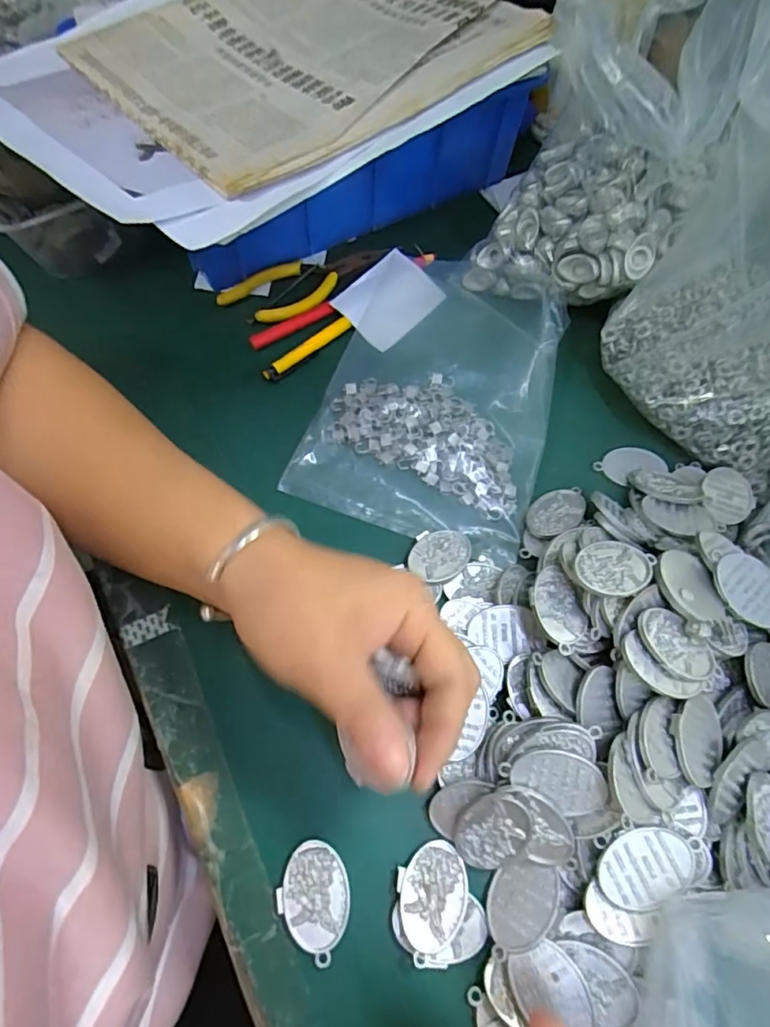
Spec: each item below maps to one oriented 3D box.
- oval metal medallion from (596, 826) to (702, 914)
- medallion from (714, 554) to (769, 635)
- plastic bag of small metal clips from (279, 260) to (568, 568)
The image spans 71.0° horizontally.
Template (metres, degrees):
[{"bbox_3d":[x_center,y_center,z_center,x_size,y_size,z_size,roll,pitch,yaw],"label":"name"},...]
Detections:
[{"bbox_3d":[0.117,0.155,0.238,0.046,0.004,0.028,-20,71,3],"label":"oval metal medallion"},{"bbox_3d":[0.187,0.039,0.275,0.040,0.008,0.032,34,68,12],"label":"medallion"},{"bbox_3d":[0.038,-0.084,0.360,0.143,0.026,0.203,17,67,8],"label":"plastic bag of small metal clips"}]

